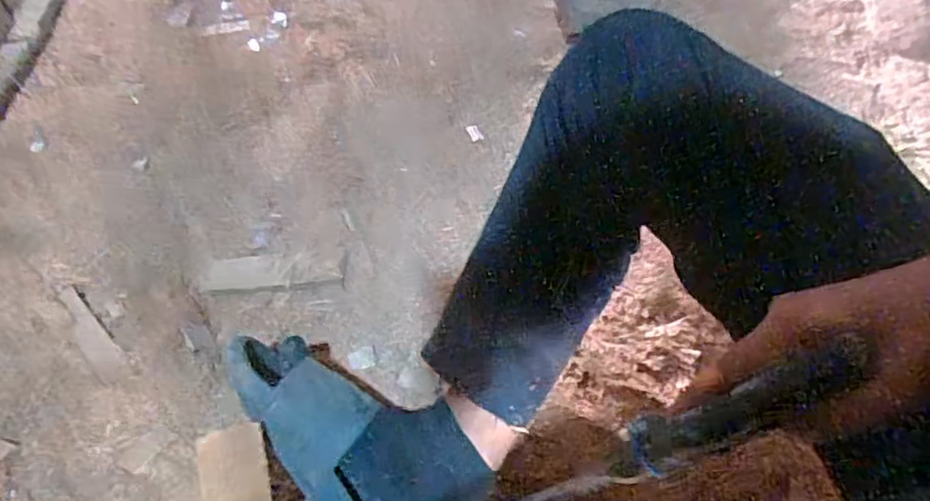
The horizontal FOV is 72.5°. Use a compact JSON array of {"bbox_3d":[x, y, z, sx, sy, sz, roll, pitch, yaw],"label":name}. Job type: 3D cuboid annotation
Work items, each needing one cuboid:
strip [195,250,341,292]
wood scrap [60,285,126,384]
[{"bbox_3d":[-0.229,0.022,0.763,0.163,0.010,0.048,-7,55,-5],"label":"strip"},{"bbox_3d":[-0.418,0.092,0.705,0.033,0.012,0.136,-38,63,-24],"label":"wood scrap"}]

